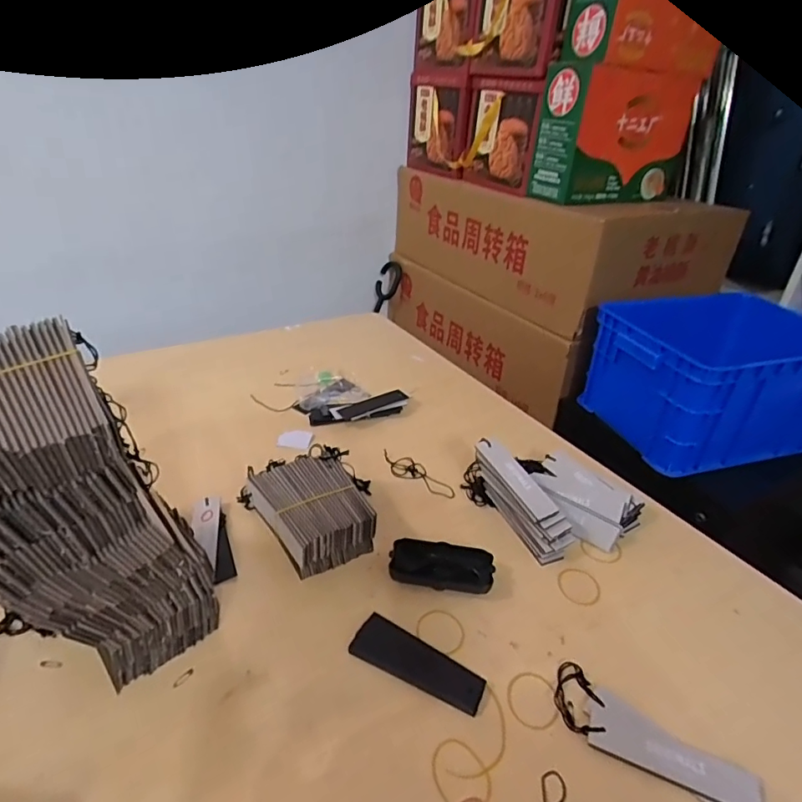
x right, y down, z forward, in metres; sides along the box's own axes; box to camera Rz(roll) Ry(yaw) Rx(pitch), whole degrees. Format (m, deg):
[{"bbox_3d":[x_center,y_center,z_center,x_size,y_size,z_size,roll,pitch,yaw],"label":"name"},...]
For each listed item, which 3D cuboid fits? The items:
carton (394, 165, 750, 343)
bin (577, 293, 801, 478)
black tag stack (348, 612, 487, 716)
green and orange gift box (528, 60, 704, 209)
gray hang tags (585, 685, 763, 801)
[{"bbox_3d":[0.463,-0.502,1.496,0.681,0.244,0.751,-18,37,-31],"label":"carton"},{"bbox_3d":[0.639,-0.044,1.032,0.417,0.209,0.281,-7,33,-16],"label":"bin"},{"bbox_3d":[0.016,0.243,0.477,0.125,0.004,0.046,18,34,23],"label":"black tag stack"},{"bbox_3d":[0.547,-0.650,1.277,0.509,0.280,0.168,-22,39,-35],"label":"green and orange gift box"},{"bbox_3d":[0.215,0.285,0.412,0.127,0.008,0.049,20,42,25],"label":"gray hang tags"}]

